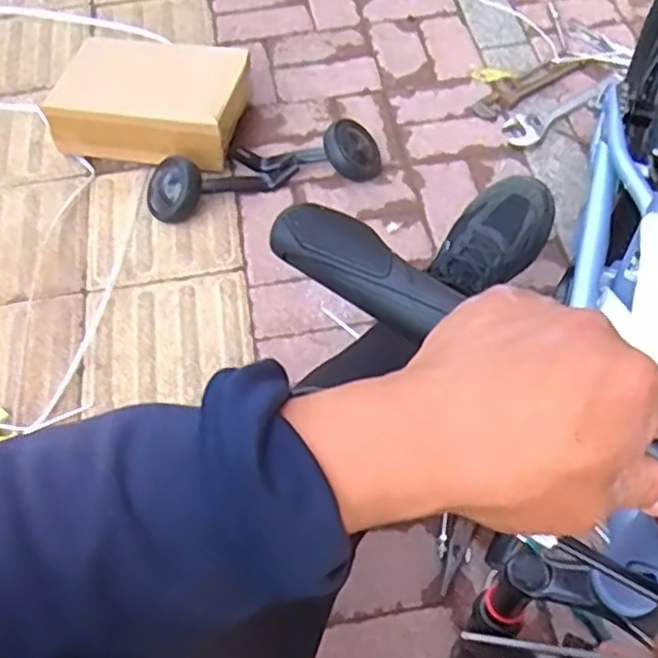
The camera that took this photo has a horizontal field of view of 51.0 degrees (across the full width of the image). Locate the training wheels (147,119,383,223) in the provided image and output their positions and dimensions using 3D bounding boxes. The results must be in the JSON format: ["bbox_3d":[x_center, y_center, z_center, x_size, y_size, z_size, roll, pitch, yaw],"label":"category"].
[{"bbox_3d":[-0.112,-0.278,1.155,0.393,0.077,0.141,-15,57,-6],"label":"training wheels"}]

